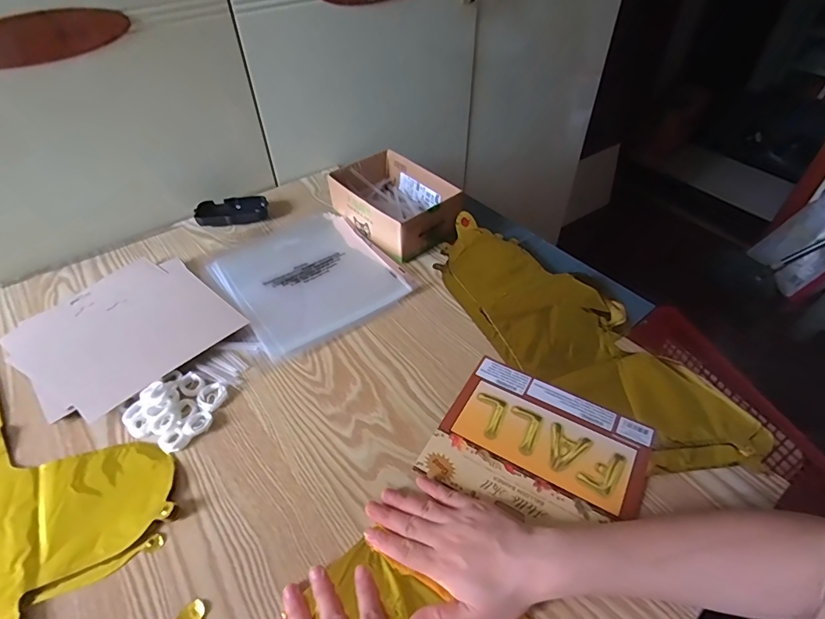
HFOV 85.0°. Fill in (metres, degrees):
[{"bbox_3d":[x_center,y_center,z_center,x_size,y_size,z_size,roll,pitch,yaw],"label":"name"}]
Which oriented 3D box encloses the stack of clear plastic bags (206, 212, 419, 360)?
[{"bbox_3d":[-0.145,-0.054,0.624,0.210,0.018,0.234,-30,52,-25],"label":"stack of clear plastic bags"}]

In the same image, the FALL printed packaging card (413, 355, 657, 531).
[{"bbox_3d":[0.127,0.135,0.448,0.189,0.004,0.153,23,50,22],"label":"FALL printed packaging card"}]

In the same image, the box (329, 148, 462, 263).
[{"bbox_3d":[-0.026,-0.165,0.709,0.133,0.071,0.196,-33,54,-27],"label":"box"}]

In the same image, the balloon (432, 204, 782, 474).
[{"bbox_3d":[0.186,0.021,0.563,0.184,0.033,0.426,-20,48,-17],"label":"balloon"}]

